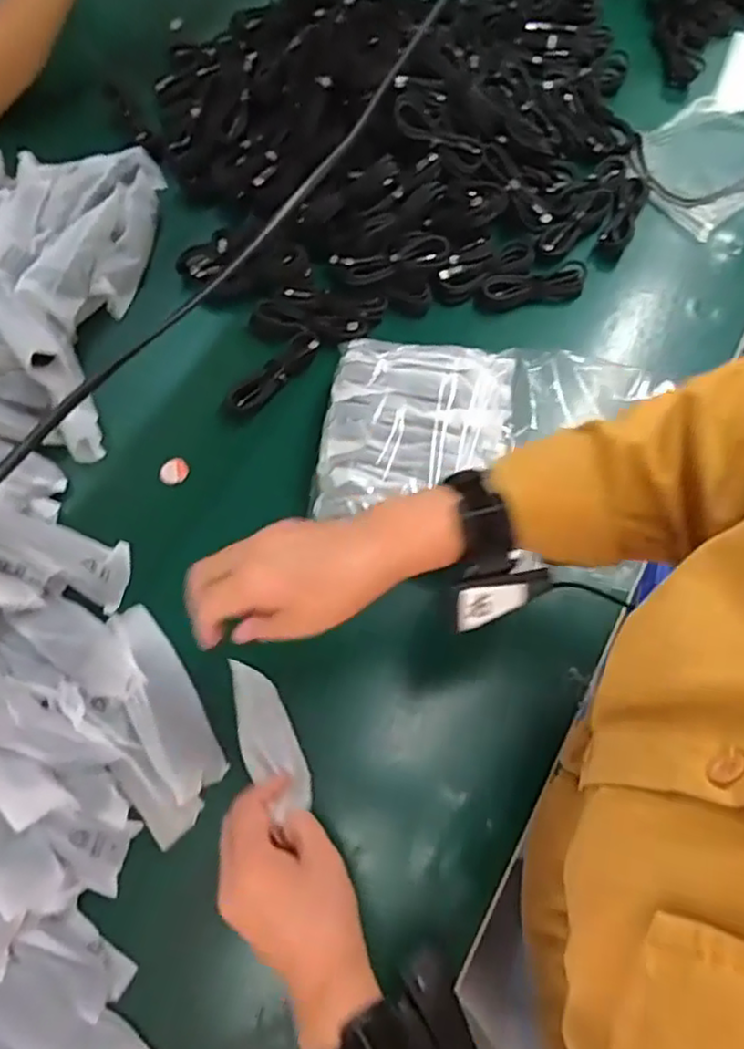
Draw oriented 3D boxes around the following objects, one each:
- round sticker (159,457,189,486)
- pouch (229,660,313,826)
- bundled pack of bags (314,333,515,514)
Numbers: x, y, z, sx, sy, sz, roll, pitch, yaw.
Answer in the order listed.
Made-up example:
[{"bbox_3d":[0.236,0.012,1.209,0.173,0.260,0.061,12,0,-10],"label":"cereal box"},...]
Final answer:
[{"bbox_3d":[-0.183,-0.049,0.623,0.027,0.004,0.025,1,68,-2],"label":"round sticker"},{"bbox_3d":[-0.077,0.153,0.488,0.039,0.029,0.132,-24,48,-12],"label":"pouch"},{"bbox_3d":[0.038,-0.076,0.600,0.160,0.065,0.174,12,68,2],"label":"bundled pack of bags"}]

